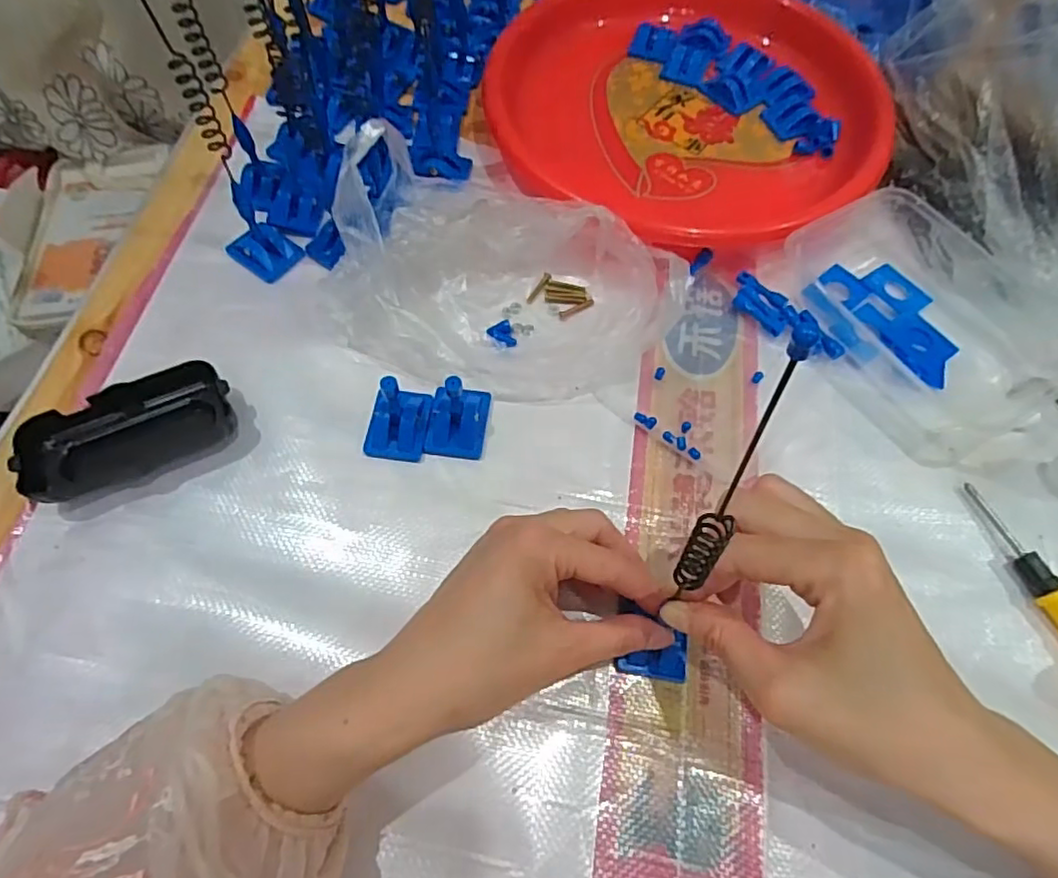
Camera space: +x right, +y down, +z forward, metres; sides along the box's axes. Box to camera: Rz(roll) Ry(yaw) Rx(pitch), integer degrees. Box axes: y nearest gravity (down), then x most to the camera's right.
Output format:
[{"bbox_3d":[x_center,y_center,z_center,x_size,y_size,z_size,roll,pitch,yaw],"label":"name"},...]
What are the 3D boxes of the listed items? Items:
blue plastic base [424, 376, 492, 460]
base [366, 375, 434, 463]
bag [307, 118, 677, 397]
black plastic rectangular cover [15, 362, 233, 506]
[{"bbox_3d":[-0.042,-0.018,0.366,0.033,0.044,0.042,7,63,2],"label":"blue plastic base"},{"bbox_3d":[-0.077,-0.015,0.363,0.034,0.045,0.040,5,63,1],"label":"base"},{"bbox_3d":[-0.019,-0.106,0.382,0.200,0.085,0.129,12,63,5],"label":"bag"},{"bbox_3d":[-0.225,-0.005,0.360,0.108,0.025,0.046,-23,66,-13],"label":"black plastic rectangular cover"}]

